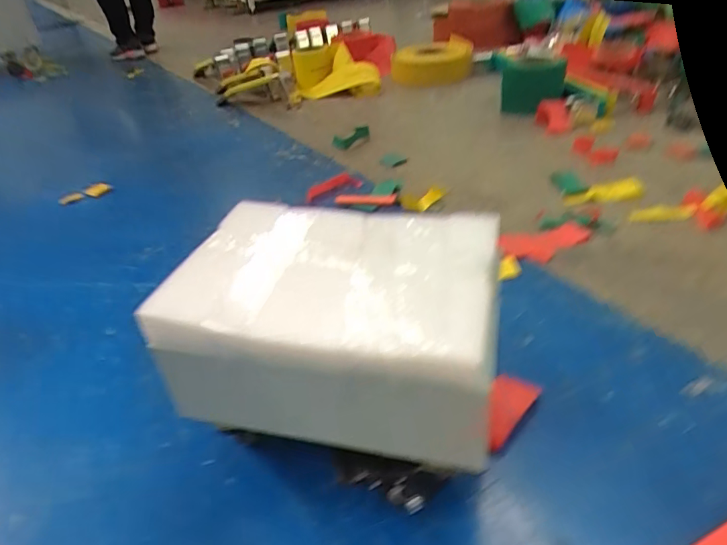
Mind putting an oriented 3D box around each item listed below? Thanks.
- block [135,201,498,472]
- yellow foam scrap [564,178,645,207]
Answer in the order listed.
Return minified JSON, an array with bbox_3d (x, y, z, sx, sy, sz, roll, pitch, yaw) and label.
[{"bbox_3d":[-0.023,0.050,0.499,0.301,0.146,0.195,4,36,16],"label":"block"},{"bbox_3d":[0.486,-0.159,0.981,0.180,0.013,0.059,-12,35,-8],"label":"yellow foam scrap"}]

